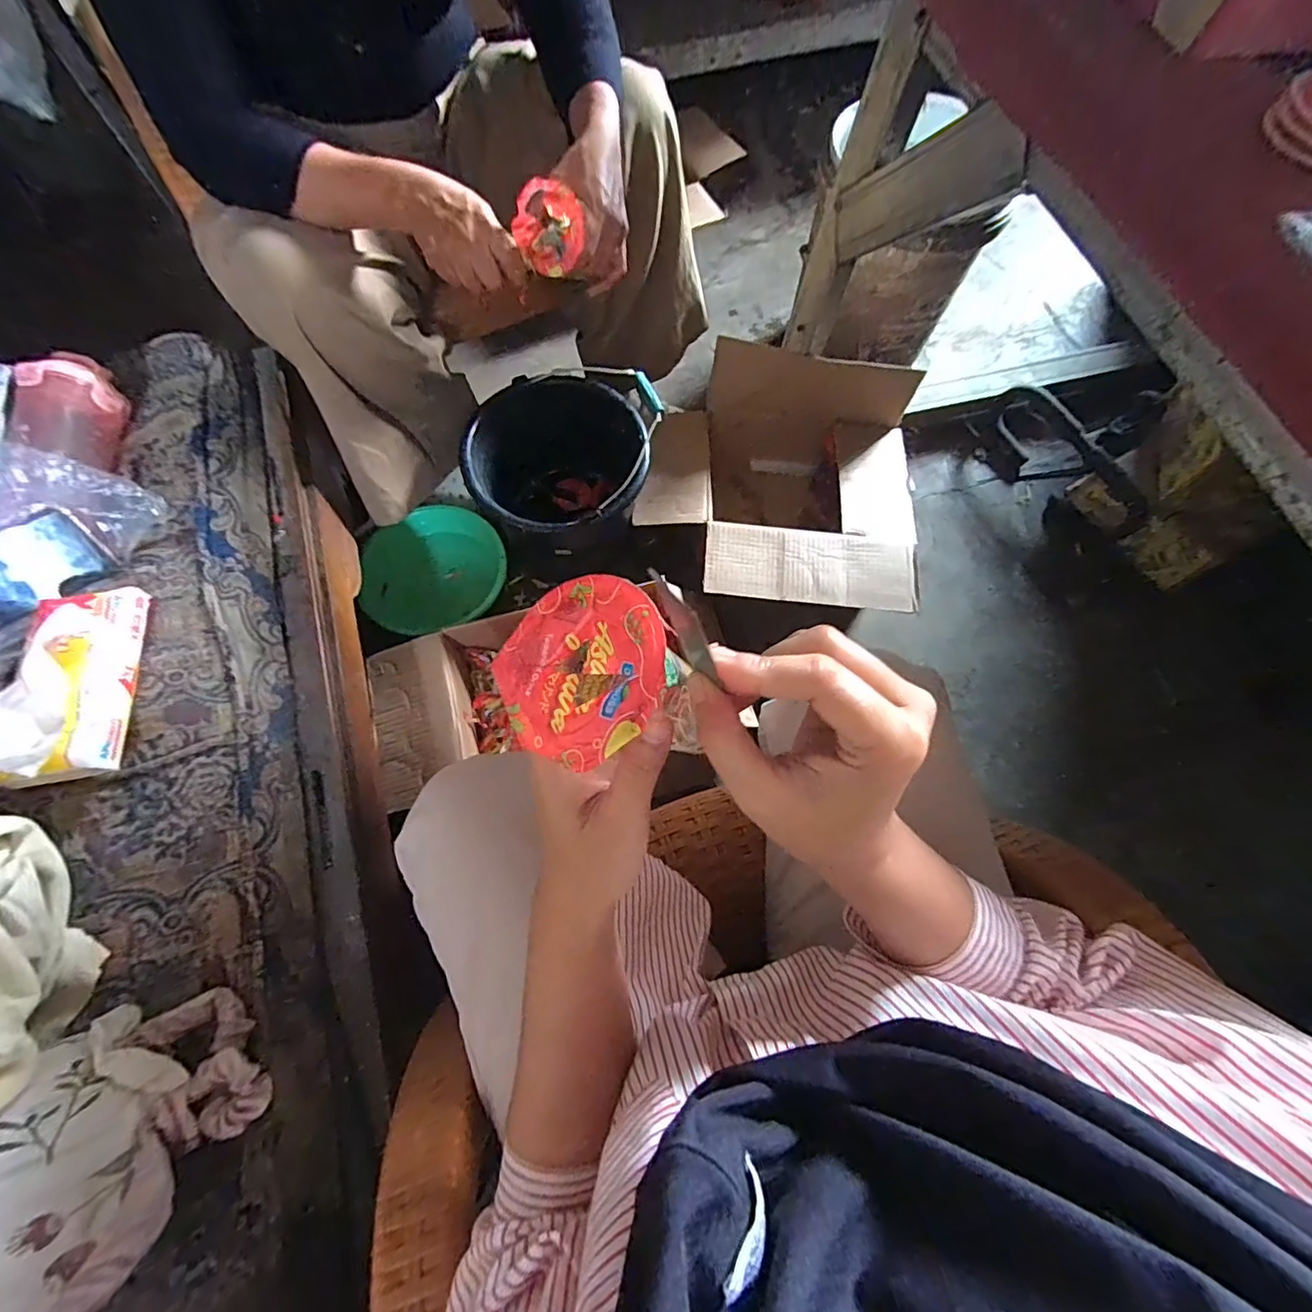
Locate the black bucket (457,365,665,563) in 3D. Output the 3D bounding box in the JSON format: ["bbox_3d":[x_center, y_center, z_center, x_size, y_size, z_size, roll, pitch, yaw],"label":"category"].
[{"bbox_3d":[-0.140,-0.289,0.877,0.274,0.233,0.240,-11,71,-6],"label":"black bucket"}]

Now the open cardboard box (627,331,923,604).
[{"bbox_3d":[0.191,-0.264,0.894,0.420,0.204,0.385,5,70,0],"label":"open cardboard box"}]

